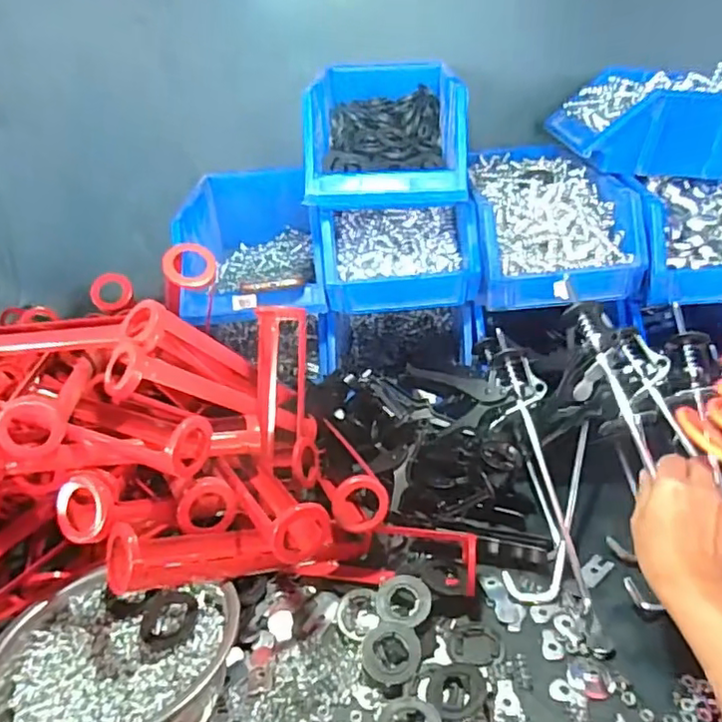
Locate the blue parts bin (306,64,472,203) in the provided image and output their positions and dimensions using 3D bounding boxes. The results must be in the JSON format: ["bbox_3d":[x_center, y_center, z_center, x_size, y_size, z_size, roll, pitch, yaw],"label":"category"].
[{"bbox_3d":[0.038,-0.322,0.831,0.195,0.118,0.332,-2,28,6],"label":"blue parts bin"}]

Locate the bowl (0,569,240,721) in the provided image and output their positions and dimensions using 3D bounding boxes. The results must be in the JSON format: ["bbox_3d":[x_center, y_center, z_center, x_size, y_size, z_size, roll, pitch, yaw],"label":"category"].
[{"bbox_3d":[-0.187,0.246,0.476,0.183,0.077,0.158,-1,29,7],"label":"bowl"}]

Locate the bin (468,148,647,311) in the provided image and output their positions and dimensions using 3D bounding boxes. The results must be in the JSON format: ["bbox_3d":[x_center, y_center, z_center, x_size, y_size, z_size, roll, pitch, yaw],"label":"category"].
[{"bbox_3d":[0.256,-0.207,0.881,0.202,0.125,0.348,-3,28,3],"label":"bin"}]

